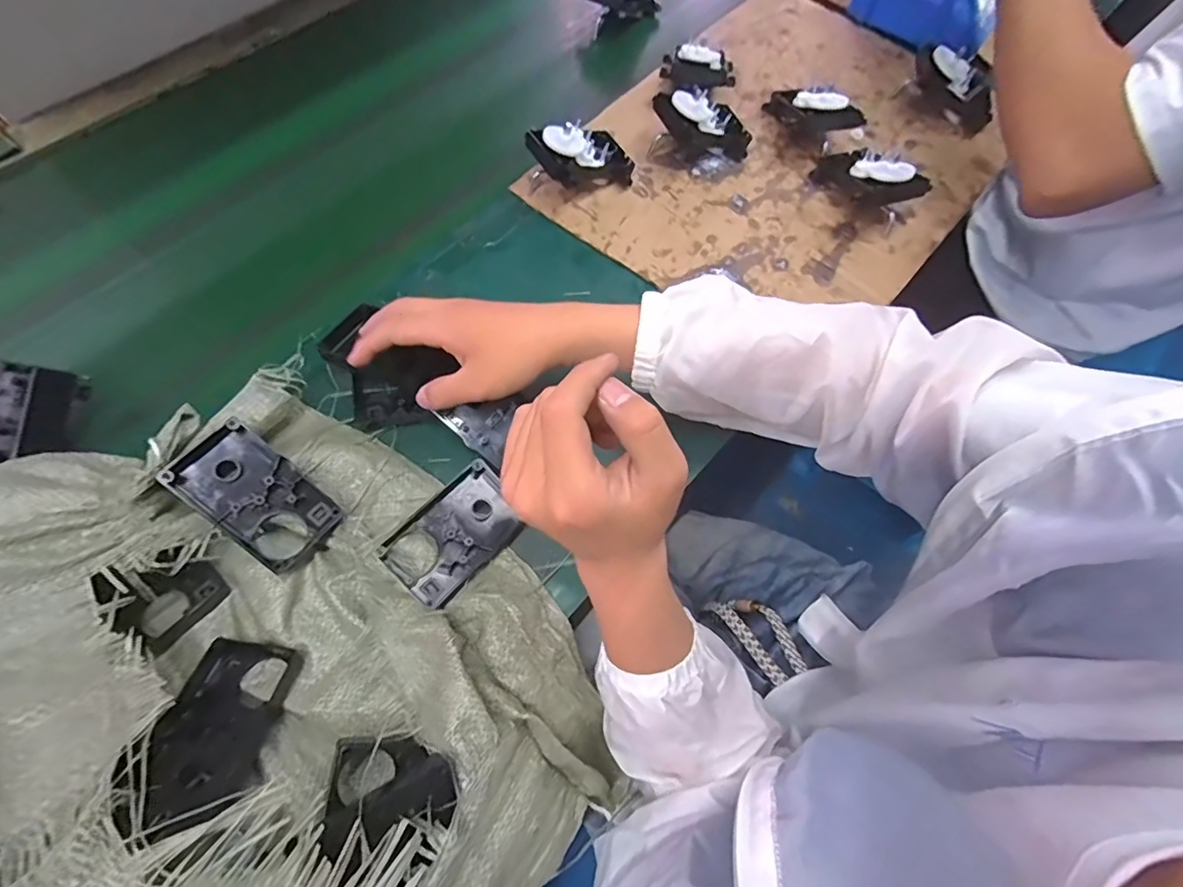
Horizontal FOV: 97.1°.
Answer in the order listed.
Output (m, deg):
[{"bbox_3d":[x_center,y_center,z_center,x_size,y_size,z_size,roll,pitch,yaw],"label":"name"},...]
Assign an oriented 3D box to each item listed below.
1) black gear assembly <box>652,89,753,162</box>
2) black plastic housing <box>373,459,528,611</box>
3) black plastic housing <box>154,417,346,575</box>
[{"bbox_3d":[0.121,-0.335,0.544,0.107,0.032,0.050,5,64,-25],"label":"black gear assembly"},{"bbox_3d":[-0.100,0.064,0.383,0.063,0.014,0.097,41,71,15],"label":"black plastic housing"},{"bbox_3d":[-0.238,0.038,0.372,0.102,0.015,0.061,46,71,-11],"label":"black plastic housing"}]

